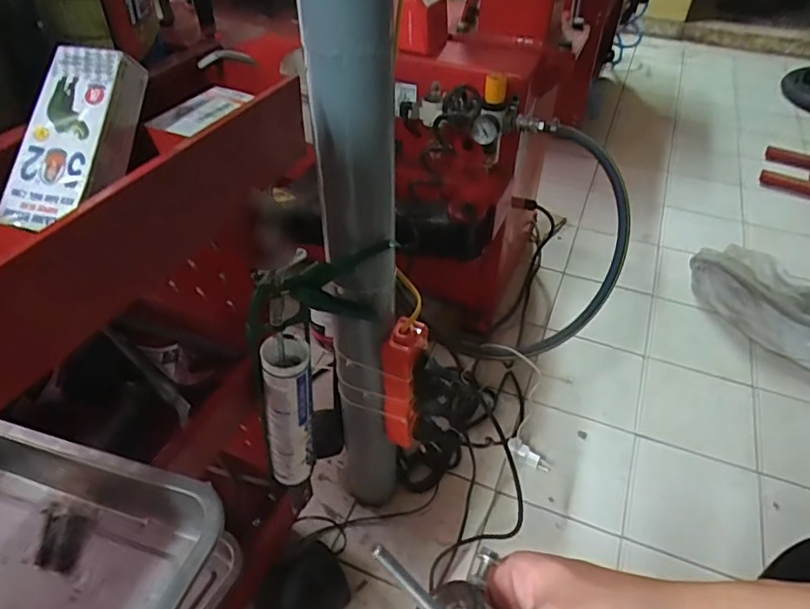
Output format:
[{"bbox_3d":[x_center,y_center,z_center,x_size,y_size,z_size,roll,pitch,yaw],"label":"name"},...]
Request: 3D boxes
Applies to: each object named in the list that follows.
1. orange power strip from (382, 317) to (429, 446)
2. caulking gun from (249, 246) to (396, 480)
[{"bbox_3d":[0.001,0.105,0.705,0.039,0.198,0.058,22,47,21],"label":"orange power strip"},{"bbox_3d":[-0.088,0.066,0.611,0.168,0.284,0.048,-29,51,-29],"label":"caulking gun"}]

